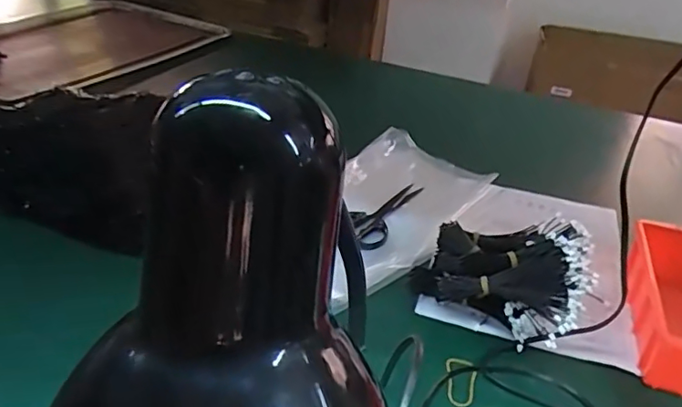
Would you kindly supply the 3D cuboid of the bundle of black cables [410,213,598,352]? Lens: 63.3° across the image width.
[{"bbox_3d":[0.163,0.065,0.544,0.159,0.103,0.121,26,38,29],"label":"bundle of black cables"}]

